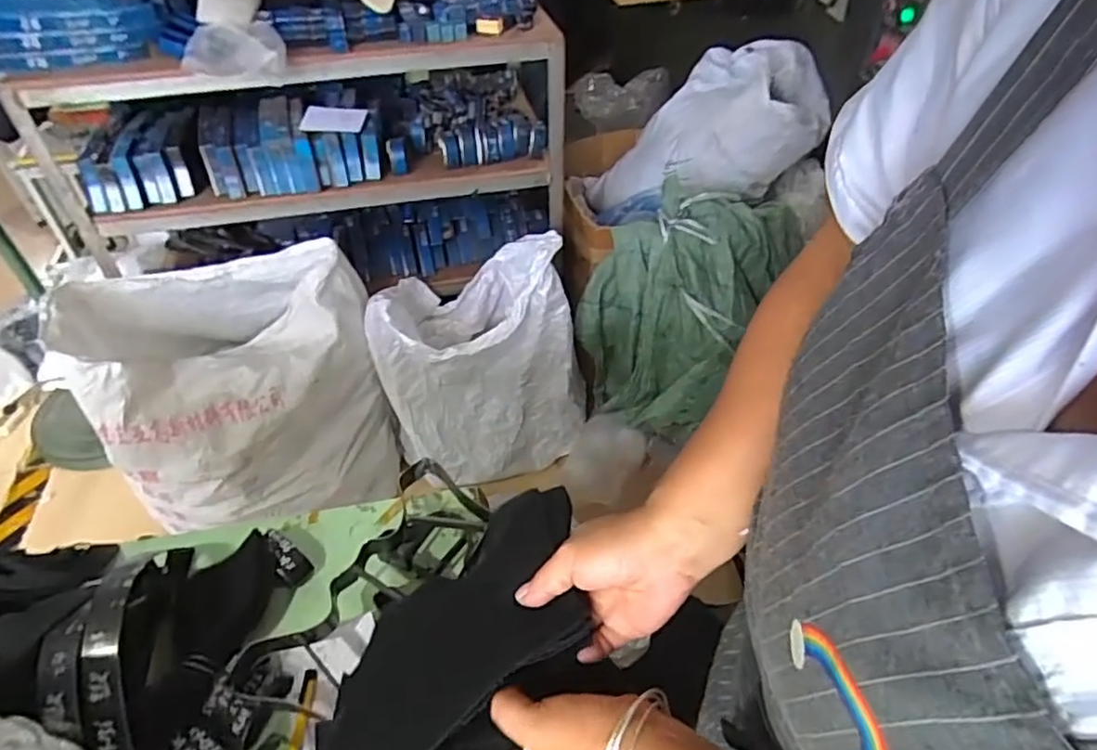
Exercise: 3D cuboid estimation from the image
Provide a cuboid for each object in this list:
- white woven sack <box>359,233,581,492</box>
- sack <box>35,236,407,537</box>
[{"bbox_3d":[-0.176,-0.038,1.644,0.500,0.572,0.326,-14,46,-11],"label":"white woven sack"},{"bbox_3d":[-0.695,0.064,1.530,0.577,0.592,0.392,-16,46,-12],"label":"sack"}]

